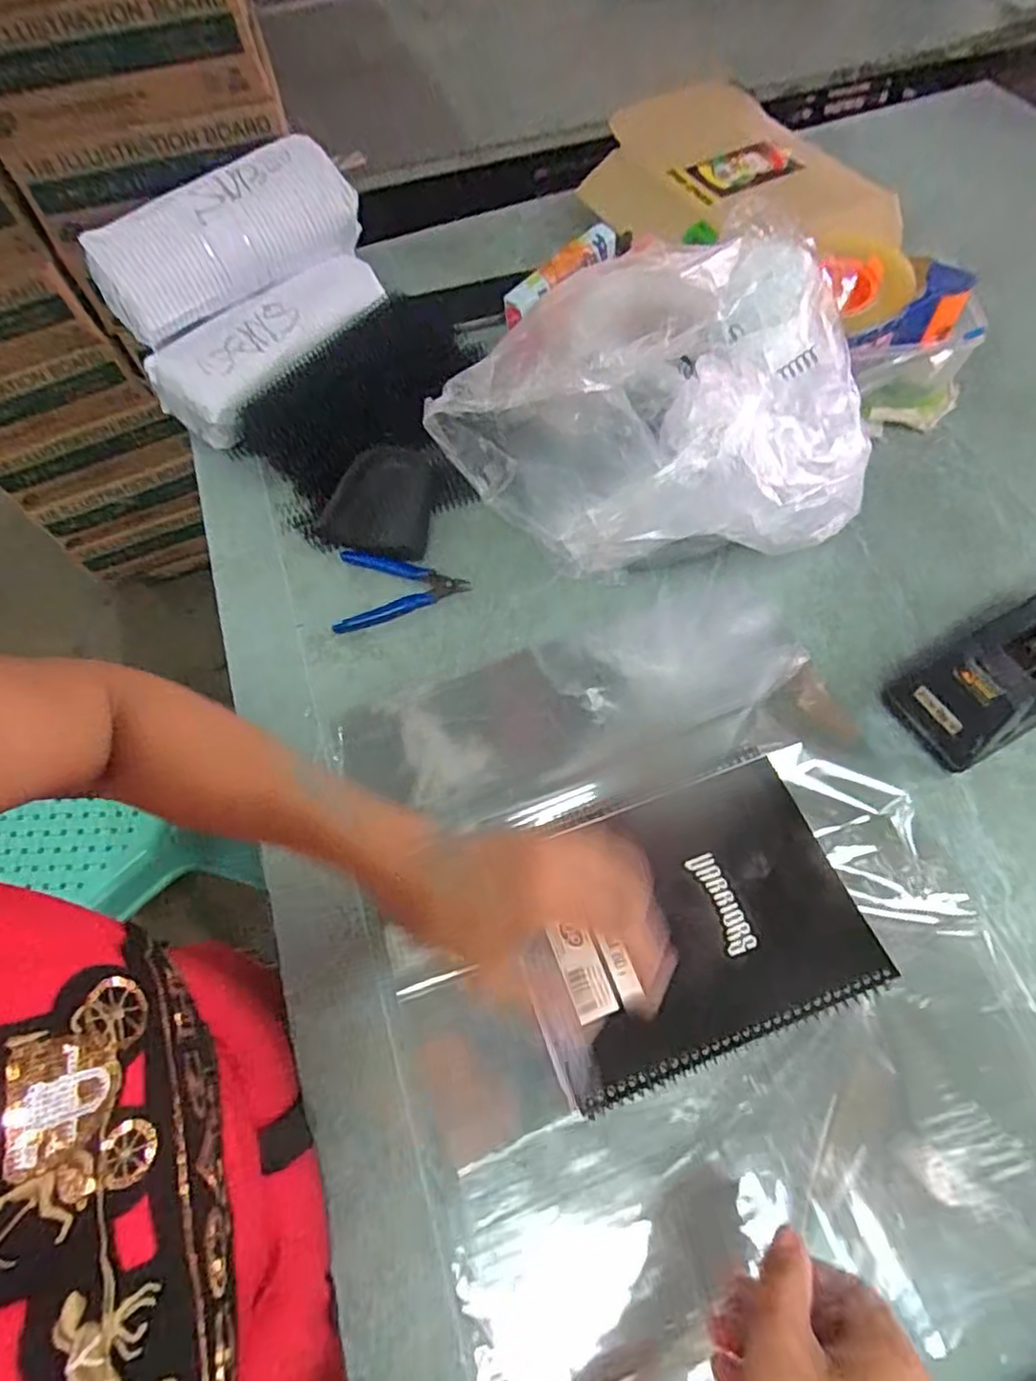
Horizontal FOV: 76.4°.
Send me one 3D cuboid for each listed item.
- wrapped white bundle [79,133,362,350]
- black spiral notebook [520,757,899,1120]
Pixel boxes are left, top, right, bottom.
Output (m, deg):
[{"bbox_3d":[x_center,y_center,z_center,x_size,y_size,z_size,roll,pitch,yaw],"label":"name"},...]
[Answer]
[{"bbox_3d":[-0.296,-0.462,0.684,0.280,0.097,0.093,-36,66,-13],"label":"wrapped white bundle"},{"bbox_3d":[0.099,0.138,0.398,0.193,0.013,0.149,-19,63,-7],"label":"black spiral notebook"}]

